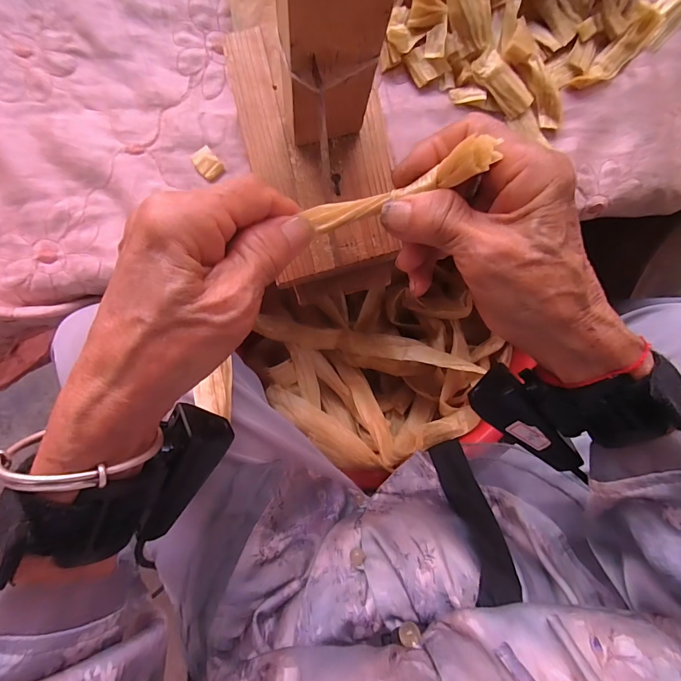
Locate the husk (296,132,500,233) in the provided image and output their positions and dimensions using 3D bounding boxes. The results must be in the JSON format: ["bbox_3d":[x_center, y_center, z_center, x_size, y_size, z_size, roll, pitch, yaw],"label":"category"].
[{"bbox_3d":[0.025,-0.066,0.174,0.080,0.022,0.011,-15,91,20],"label":"husk"}]

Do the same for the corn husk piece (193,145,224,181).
[{"bbox_3d":[-0.092,-0.123,0.272,0.016,0.006,0.019,-45,93,-3],"label":"corn husk piece"}]

